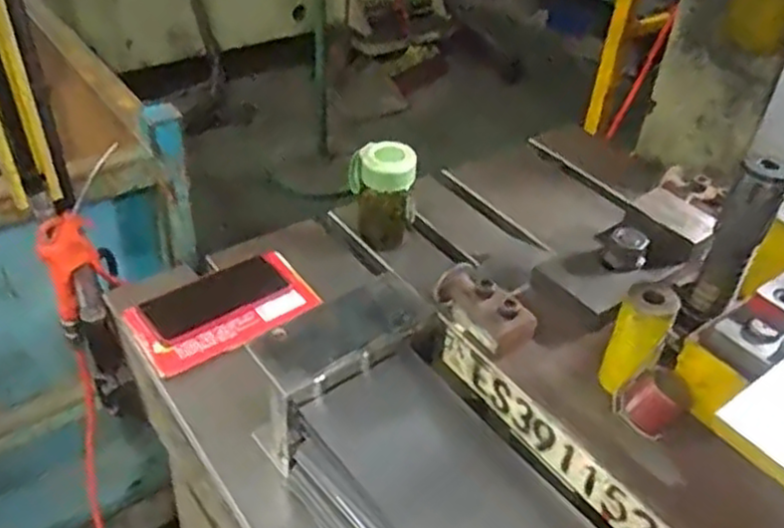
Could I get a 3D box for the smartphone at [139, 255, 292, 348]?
[{"bbox_3d":[-0.199,0.038,0.830,0.151,0.012,0.079,-27,51,-18],"label":"smartphone"}]

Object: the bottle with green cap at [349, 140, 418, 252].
[{"bbox_3d":[-0.013,-0.082,0.914,0.082,0.124,0.061,3,39,-3],"label":"bottle with green cap"}]

